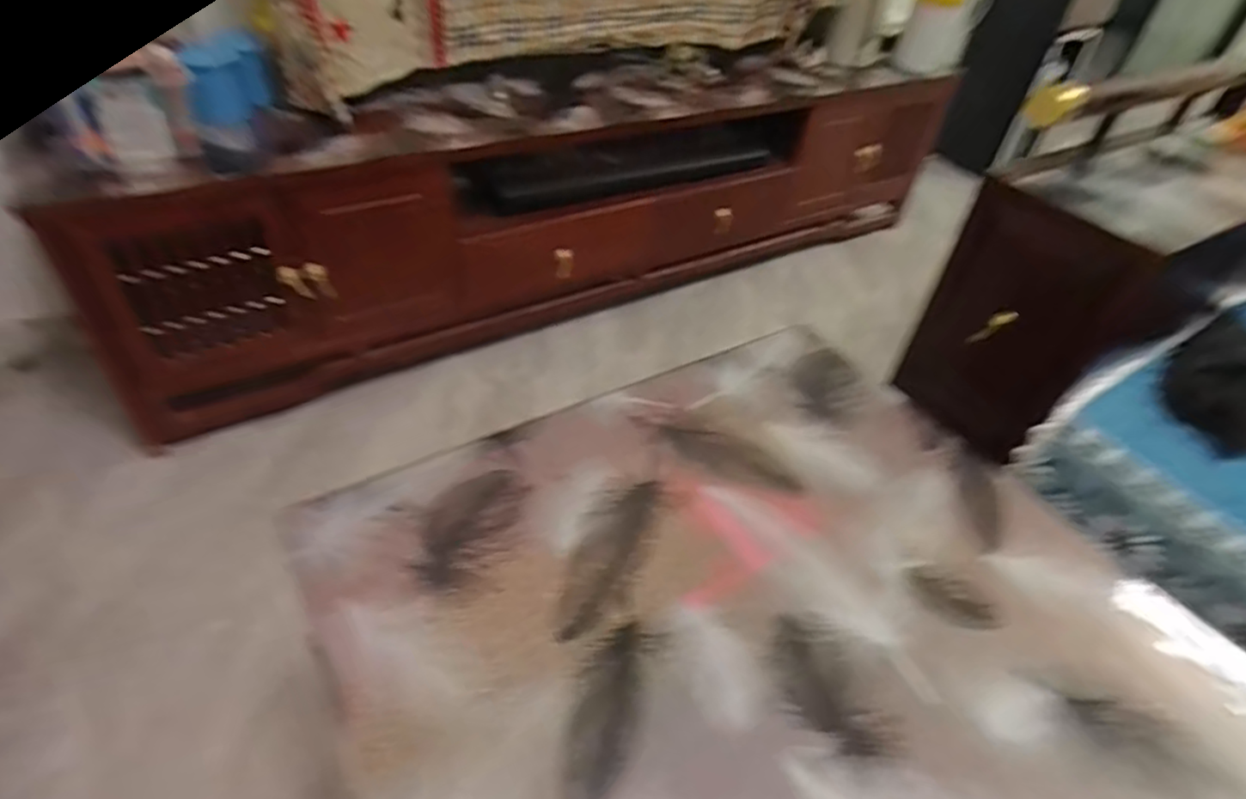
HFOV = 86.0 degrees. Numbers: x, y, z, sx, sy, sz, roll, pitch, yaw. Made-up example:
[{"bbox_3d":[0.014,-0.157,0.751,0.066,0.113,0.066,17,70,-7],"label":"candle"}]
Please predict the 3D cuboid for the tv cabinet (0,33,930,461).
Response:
[{"bbox_3d":[-0.046,-0.508,1.591,2.092,0.483,0.413,-26,52,-31],"label":"tv cabinet"}]

